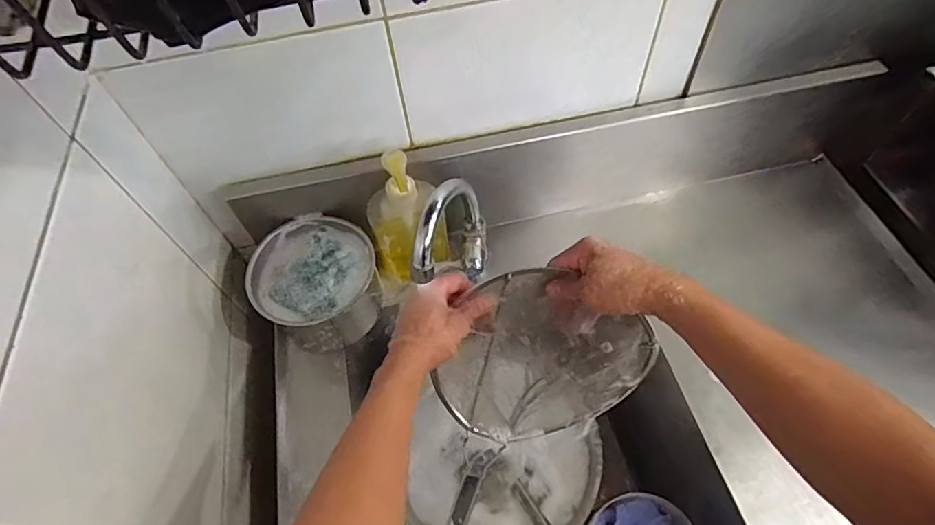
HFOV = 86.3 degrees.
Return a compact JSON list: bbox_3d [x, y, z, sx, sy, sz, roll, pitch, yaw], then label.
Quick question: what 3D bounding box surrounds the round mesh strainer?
[{"bbox_3d":[0.087,0.124,0.565,0.211,0.226,0.057,25,36,-6],"label":"round mesh strainer"}]

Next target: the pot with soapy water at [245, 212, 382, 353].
[{"bbox_3d":[-0.195,0.028,0.660,0.147,0.105,0.149,-1,57,2],"label":"pot with soapy water"}]

